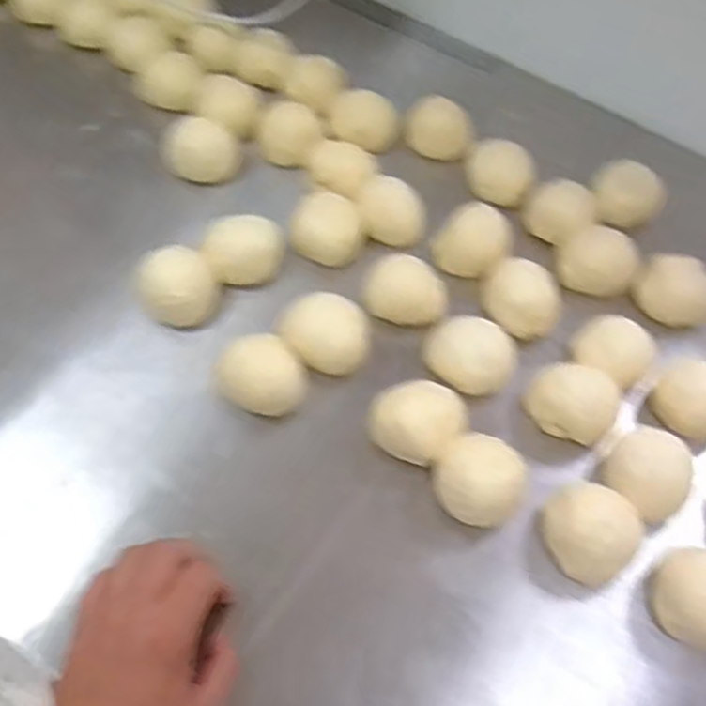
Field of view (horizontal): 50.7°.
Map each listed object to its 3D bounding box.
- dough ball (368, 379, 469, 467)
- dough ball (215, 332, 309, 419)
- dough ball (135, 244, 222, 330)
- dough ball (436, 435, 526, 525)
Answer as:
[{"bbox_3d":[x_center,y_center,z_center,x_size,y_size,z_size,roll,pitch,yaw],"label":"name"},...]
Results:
[{"bbox_3d":[0.044,0.048,0.512,0.060,0.038,0.054,23,56,9],"label":"dough ball"},{"bbox_3d":[-0.064,0.017,0.528,0.064,0.041,0.052,13,56,3],"label":"dough ball"},{"bbox_3d":[-0.131,-0.050,0.559,0.057,0.037,0.055,3,56,-4],"label":"dough ball"},{"bbox_3d":[0.082,0.084,0.491,0.056,0.041,0.061,-27,63,-22],"label":"dough ball"}]

